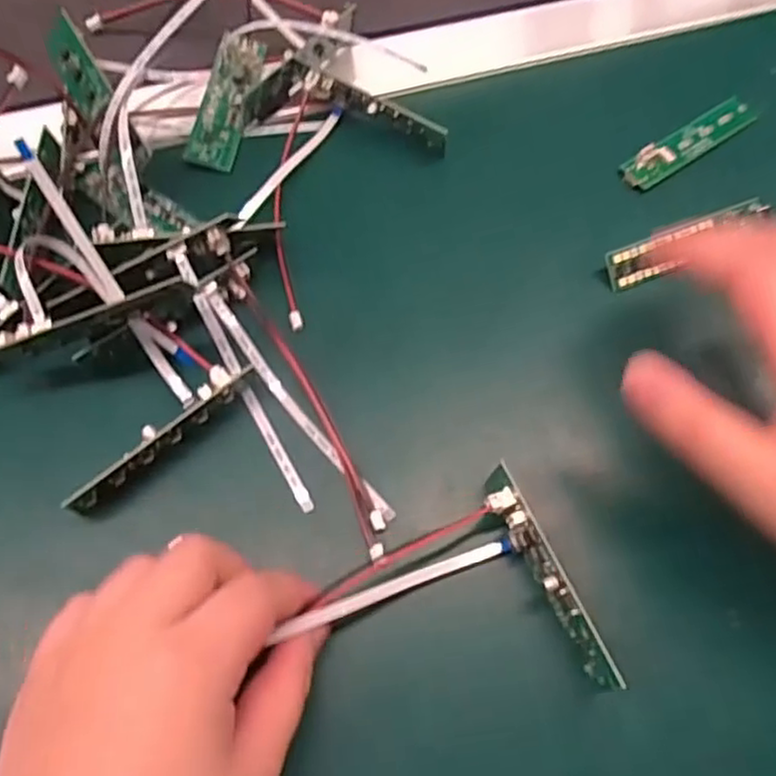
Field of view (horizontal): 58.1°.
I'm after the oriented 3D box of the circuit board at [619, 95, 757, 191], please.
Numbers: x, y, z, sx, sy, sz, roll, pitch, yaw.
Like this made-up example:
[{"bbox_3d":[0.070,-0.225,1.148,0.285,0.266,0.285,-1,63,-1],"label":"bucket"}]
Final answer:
[{"bbox_3d":[0.150,-0.122,0.346,0.082,0.007,0.018,-32,70,-16],"label":"circuit board"}]

